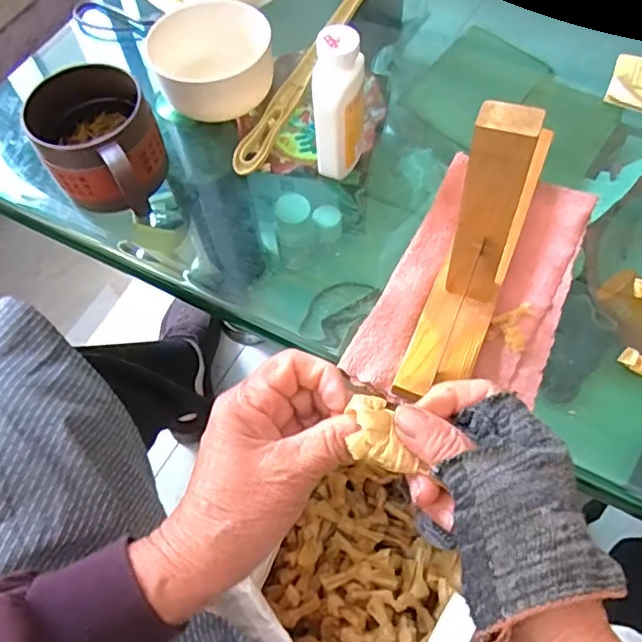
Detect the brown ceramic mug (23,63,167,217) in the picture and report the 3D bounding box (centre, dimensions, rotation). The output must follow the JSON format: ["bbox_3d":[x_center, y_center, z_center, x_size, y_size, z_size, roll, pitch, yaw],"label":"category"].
[{"bbox_3d":[-0.179,-0.145,0.474,0.086,0.068,0.124,-33,66,-13],"label":"brown ceramic mug"}]

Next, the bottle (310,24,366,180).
[{"bbox_3d":[0.009,-0.162,0.448,0.032,0.113,0.049,33,69,22],"label":"bottle"}]

